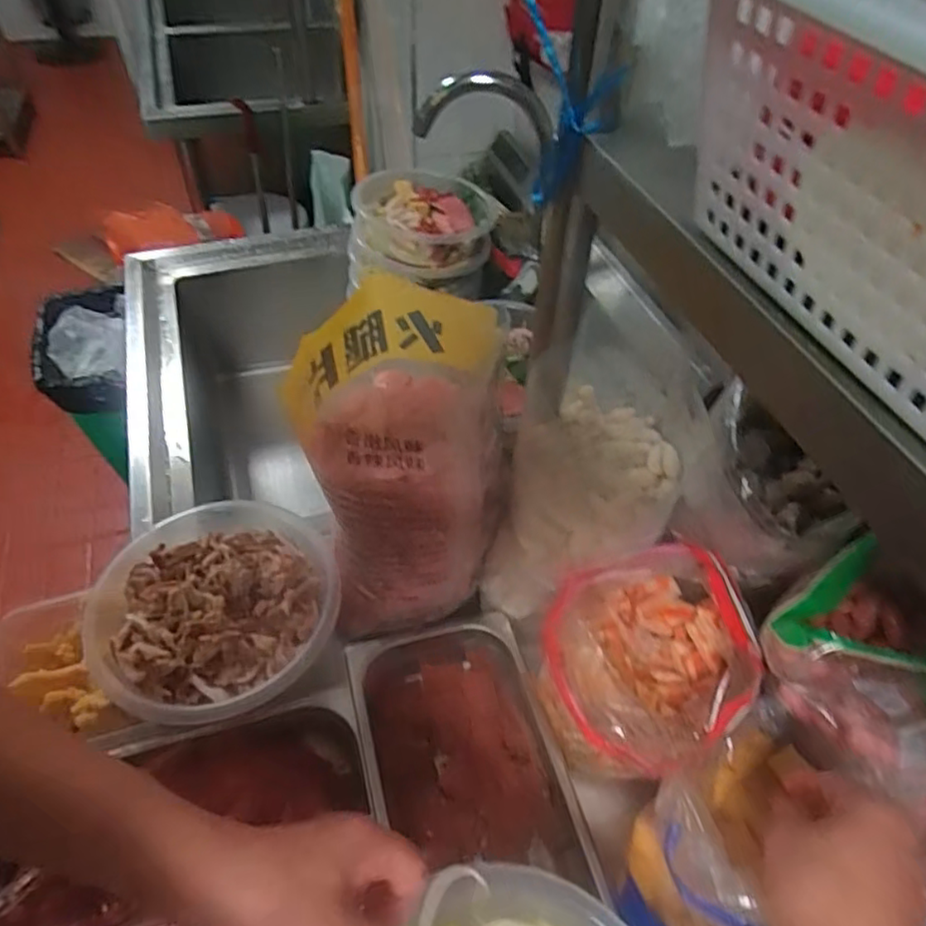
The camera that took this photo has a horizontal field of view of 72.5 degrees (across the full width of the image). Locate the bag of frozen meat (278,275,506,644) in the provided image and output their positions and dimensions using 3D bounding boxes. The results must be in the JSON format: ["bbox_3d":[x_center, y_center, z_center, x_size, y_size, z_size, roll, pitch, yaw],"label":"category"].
[{"bbox_3d":[-0.057,0.008,0.621,0.167,0.278,0.203,-1,51,-4],"label":"bag of frozen meat"}]

